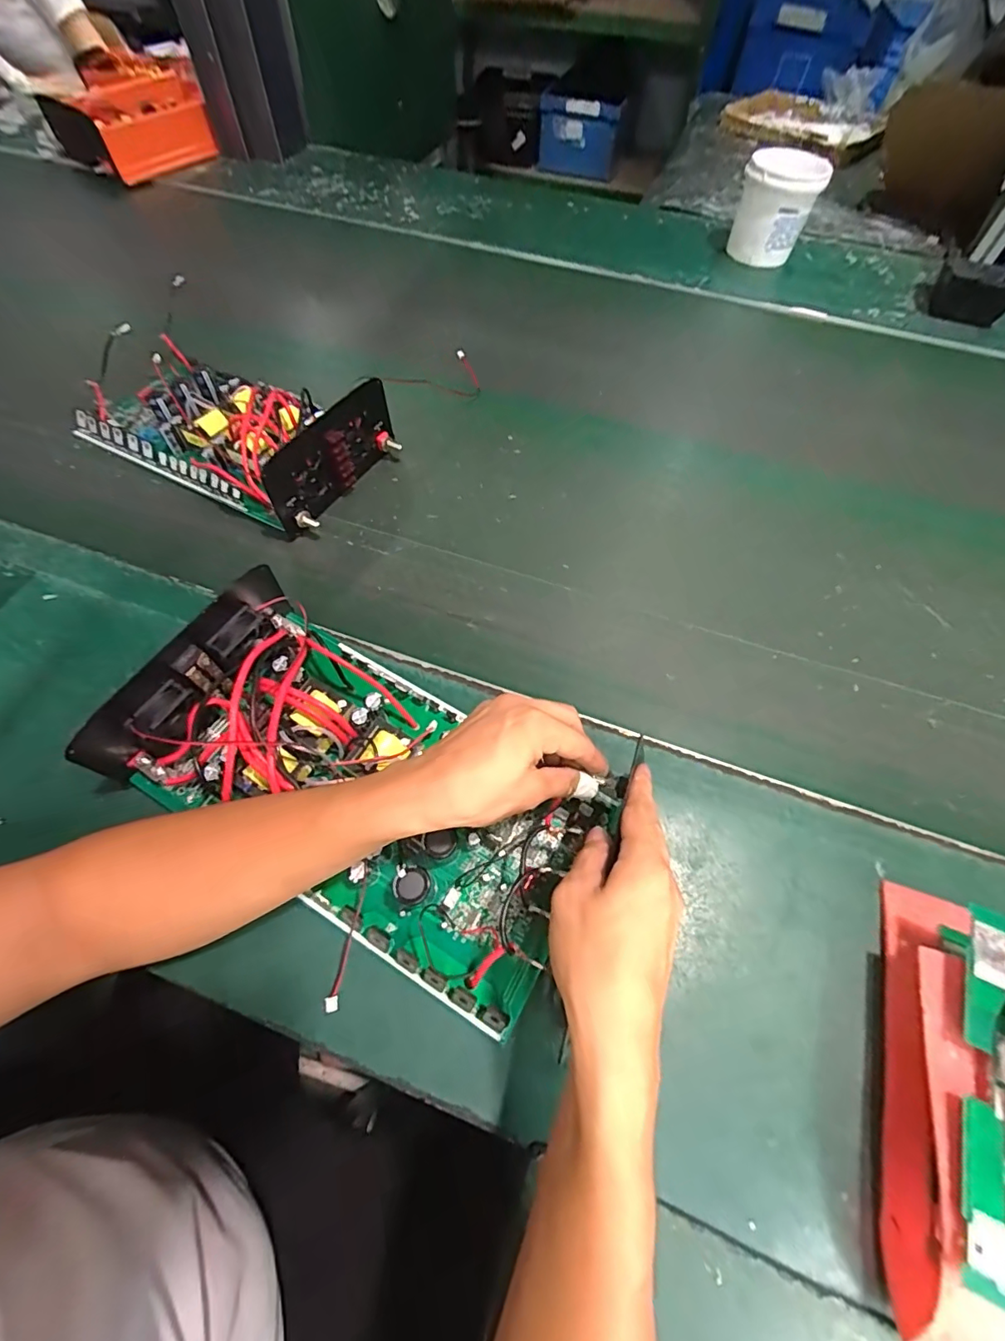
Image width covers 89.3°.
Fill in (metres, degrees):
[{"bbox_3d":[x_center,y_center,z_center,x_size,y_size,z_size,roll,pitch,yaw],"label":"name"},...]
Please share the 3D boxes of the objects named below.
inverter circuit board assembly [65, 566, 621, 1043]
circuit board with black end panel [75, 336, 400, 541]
[{"bbox_3d":[-0.102,0.086,0.387,0.350,0.073,0.205,38,67,7],"label":"inverter circuit board assembly"},{"bbox_3d":[-0.321,-0.293,0.599,0.340,0.091,0.181,24,63,13],"label":"circuit board with black end panel"}]

